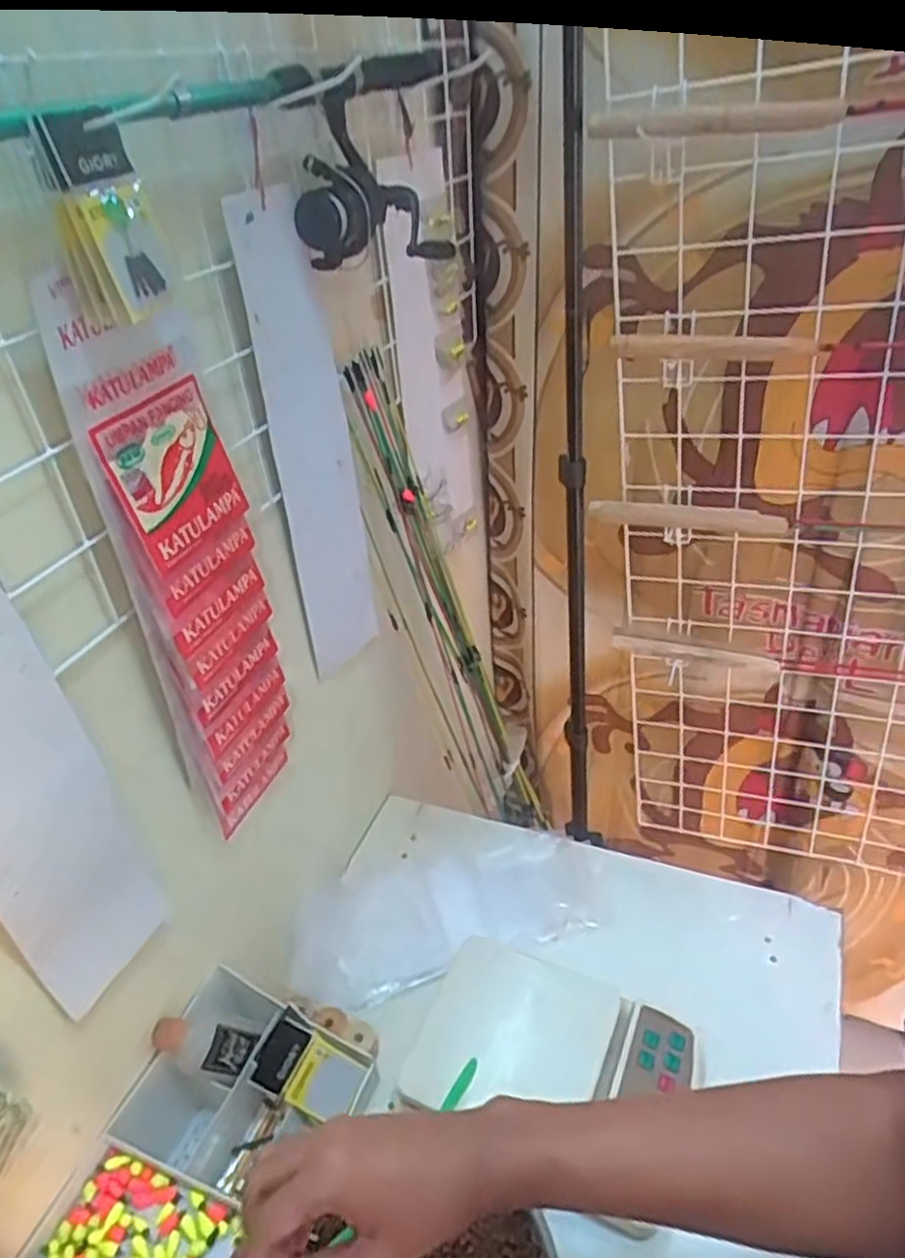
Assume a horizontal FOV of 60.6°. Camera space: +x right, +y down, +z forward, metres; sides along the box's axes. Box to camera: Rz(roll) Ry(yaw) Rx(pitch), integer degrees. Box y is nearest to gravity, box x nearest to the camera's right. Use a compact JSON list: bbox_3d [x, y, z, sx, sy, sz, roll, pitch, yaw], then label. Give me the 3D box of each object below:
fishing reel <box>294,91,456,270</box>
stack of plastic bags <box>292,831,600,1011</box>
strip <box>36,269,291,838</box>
[{"bbox_3d":[-0.070,-0.346,0.601,0.110,0.109,0.108,-11,35,-4],"label":"fishing reel"},{"bbox_3d":[-0.011,0.278,0.786,0.296,0.029,0.141,-15,36,-10],"label":"stack of plastic bags"},{"bbox_3d":[-0.178,-0.029,0.550,0.026,0.398,0.120,10,39,23],"label":"strip"}]

